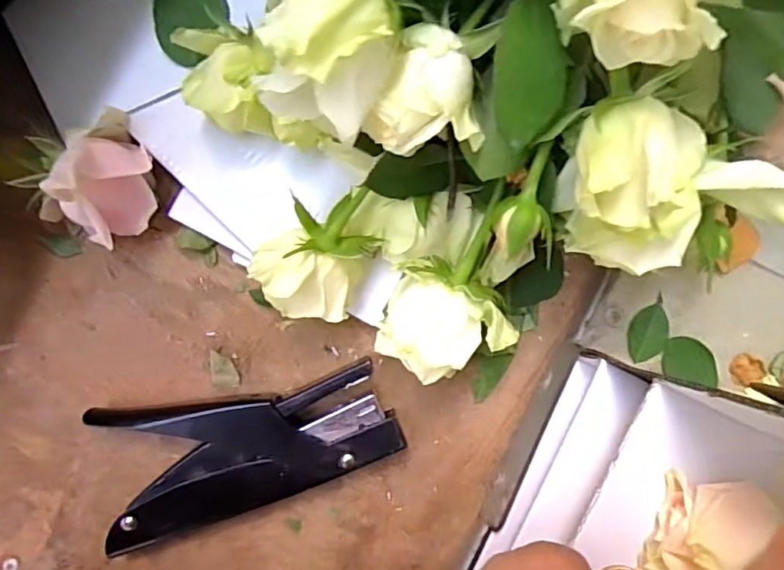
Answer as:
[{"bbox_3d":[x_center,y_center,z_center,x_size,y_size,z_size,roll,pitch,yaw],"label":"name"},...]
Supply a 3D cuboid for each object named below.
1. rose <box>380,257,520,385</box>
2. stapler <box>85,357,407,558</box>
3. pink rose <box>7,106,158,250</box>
[{"bbox_3d":[0.024,0.020,0.281,0.061,0.048,0.053,30,89,-1],"label":"rose"},{"bbox_3d":[-0.069,0.086,0.292,0.146,0.032,0.070,-9,90,-1],"label":"stapler"},{"bbox_3d":[-0.143,-0.047,0.269,0.060,0.055,0.055,-33,92,-3],"label":"pink rose"}]

